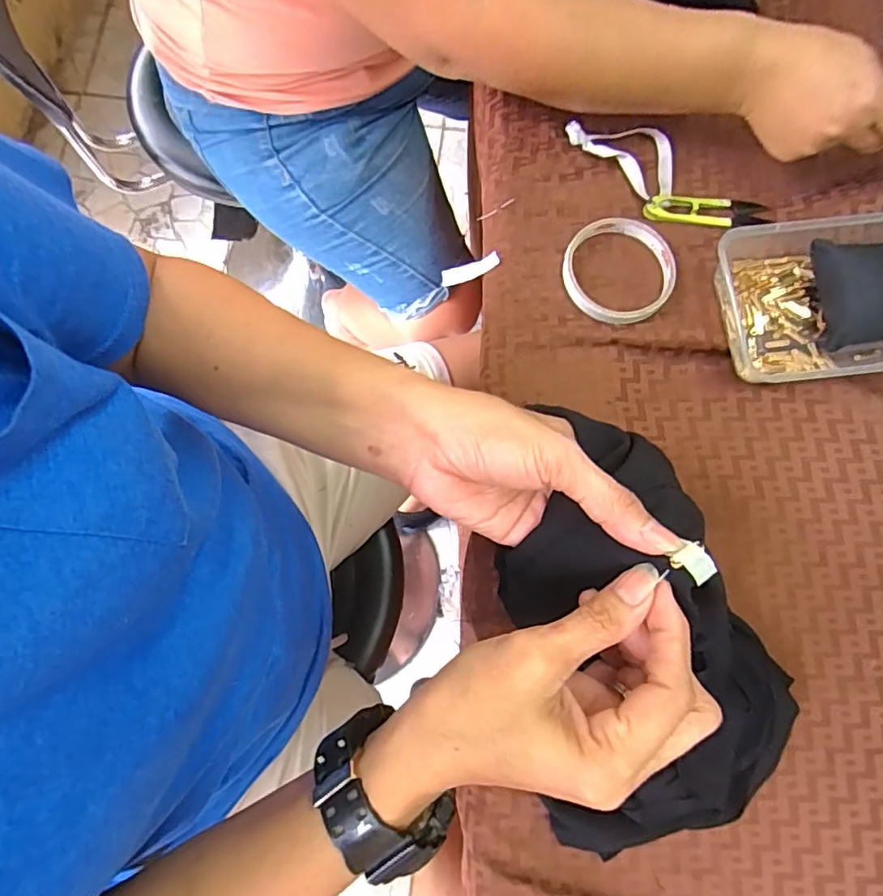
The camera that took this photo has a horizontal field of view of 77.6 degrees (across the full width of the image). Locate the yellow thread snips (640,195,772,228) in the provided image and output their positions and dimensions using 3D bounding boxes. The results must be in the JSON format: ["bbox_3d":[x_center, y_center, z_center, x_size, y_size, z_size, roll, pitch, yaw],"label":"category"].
[{"bbox_3d":[0.215,-0.193,0.446,0.100,0.011,0.025,3,78,0],"label":"yellow thread snips"}]

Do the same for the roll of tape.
[{"bbox_3d":[0.140,-0.138,0.432,0.089,0.011,0.086,0,78,0],"label":"roll of tape"}]

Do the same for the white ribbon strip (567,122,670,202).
[{"bbox_3d":[0.156,-0.250,0.455,0.098,0.013,0.056,39,81,7],"label":"white ribbon strip"}]

